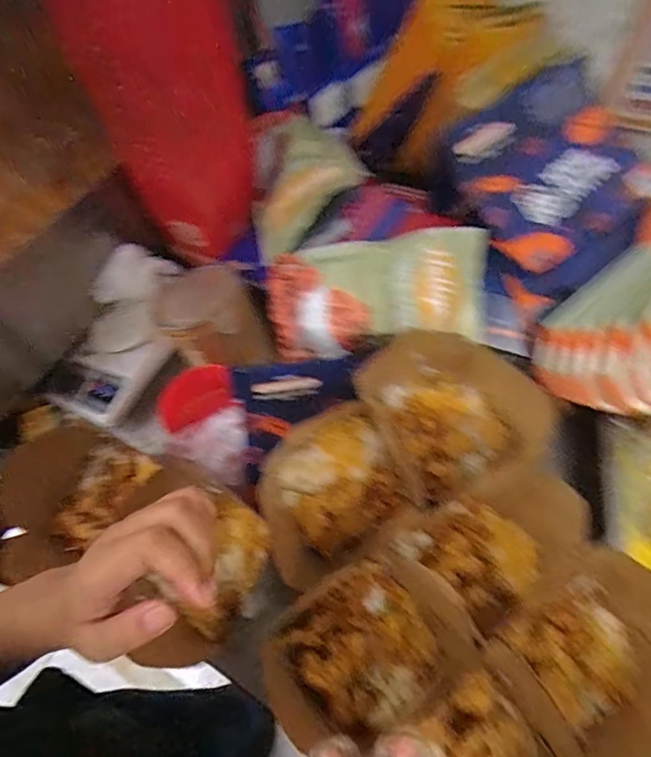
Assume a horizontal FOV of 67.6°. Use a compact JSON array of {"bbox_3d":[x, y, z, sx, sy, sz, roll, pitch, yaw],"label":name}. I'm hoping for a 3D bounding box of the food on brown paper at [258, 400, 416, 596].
[{"bbox_3d":[-0.001,0.089,0.414,0.129,0.045,0.108,-25,63,-10],"label":"food on brown paper"}]

